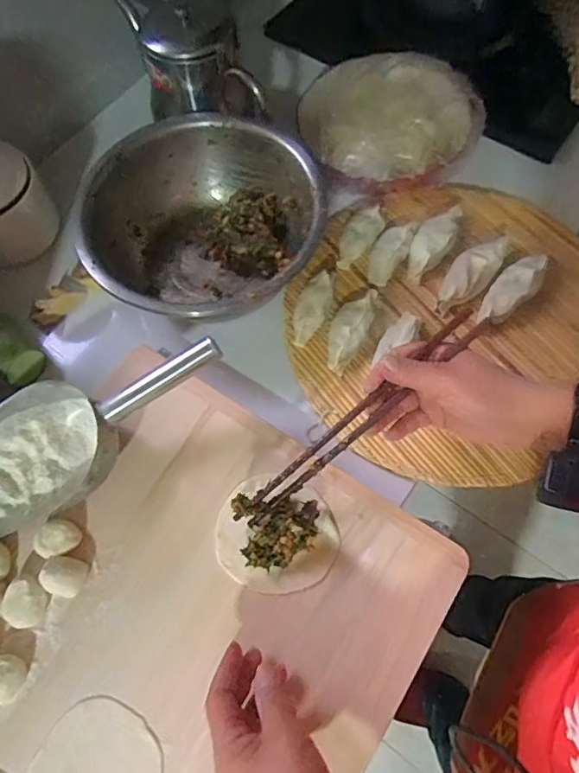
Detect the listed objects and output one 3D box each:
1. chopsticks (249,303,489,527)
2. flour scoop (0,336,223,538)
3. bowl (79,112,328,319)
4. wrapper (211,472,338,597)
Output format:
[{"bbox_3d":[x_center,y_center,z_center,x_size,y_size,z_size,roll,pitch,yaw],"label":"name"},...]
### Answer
[{"bbox_3d":[0.056,0.027,0.414,0.240,0.022,0.019,-42,70,5],"label":"chopsticks"},{"bbox_3d":[-0.184,0.042,0.439,0.279,0.047,0.104,-29,67,6],"label":"flour scoop"},{"bbox_3d":[-0.081,-0.157,0.537,0.219,0.080,0.225,-1,66,1],"label":"bowl"},{"bbox_3d":[-0.011,0.118,0.427,0.100,0.040,0.089,20,68,10],"label":"wrapper"}]

